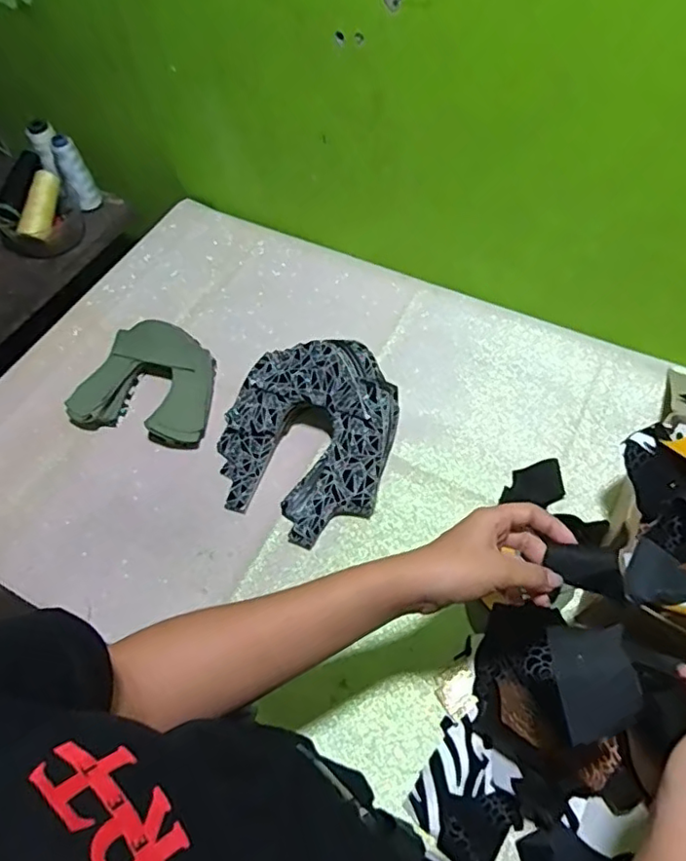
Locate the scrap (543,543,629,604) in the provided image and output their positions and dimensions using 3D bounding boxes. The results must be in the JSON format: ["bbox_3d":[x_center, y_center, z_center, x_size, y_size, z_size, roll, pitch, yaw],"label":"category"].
[{"bbox_3d":[0.173,0.097,0.414,0.055,0.006,0.031,17,91,25],"label":"scrap"}]

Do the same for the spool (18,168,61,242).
[{"bbox_3d":[-0.453,-0.338,0.885,0.033,0.040,0.107,8,77,7],"label":"spool"}]

